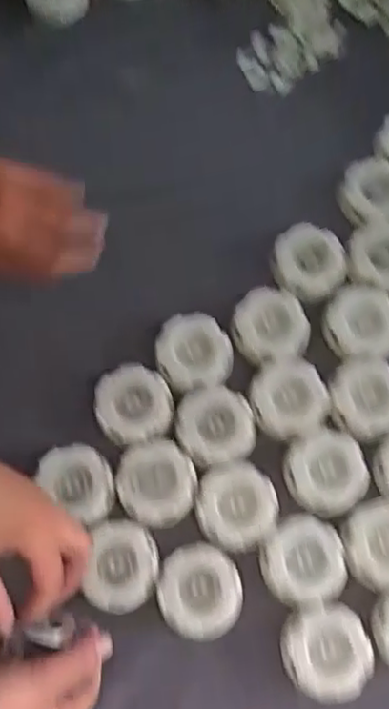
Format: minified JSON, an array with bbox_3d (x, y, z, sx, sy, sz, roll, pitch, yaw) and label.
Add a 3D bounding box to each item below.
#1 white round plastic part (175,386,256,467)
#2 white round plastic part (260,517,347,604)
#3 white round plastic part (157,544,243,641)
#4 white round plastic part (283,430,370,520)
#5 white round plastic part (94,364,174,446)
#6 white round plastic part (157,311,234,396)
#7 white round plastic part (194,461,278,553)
[{"bbox_3d":[0.018,0.062,0.617,0.066,0.027,0.070,0,70,0],"label":"white round plastic part"},{"bbox_3d":[0.089,0.168,0.564,0.066,0.012,0.067,0,70,0],"label":"white round plastic part"},{"bbox_3d":[0.004,0.189,0.554,0.065,0.019,0.070,0,70,0],"label":"white round plastic part"},{"bbox_3d":[0.116,0.104,0.615,0.070,0.023,0.067,0,70,0],"label":"white round plastic part"},{"bbox_3d":[-0.053,0.043,0.611,0.066,0.018,0.066,0,70,0],"label":"white round plastic part"},{"bbox_3d":[0.000,-0.004,0.653,0.069,0.023,0.080,-5,70,-2],"label":"white round plastic part"},{"bbox_3d":[0.036,0.129,0.589,0.066,0.017,0.070,0,70,0],"label":"white round plastic part"}]

